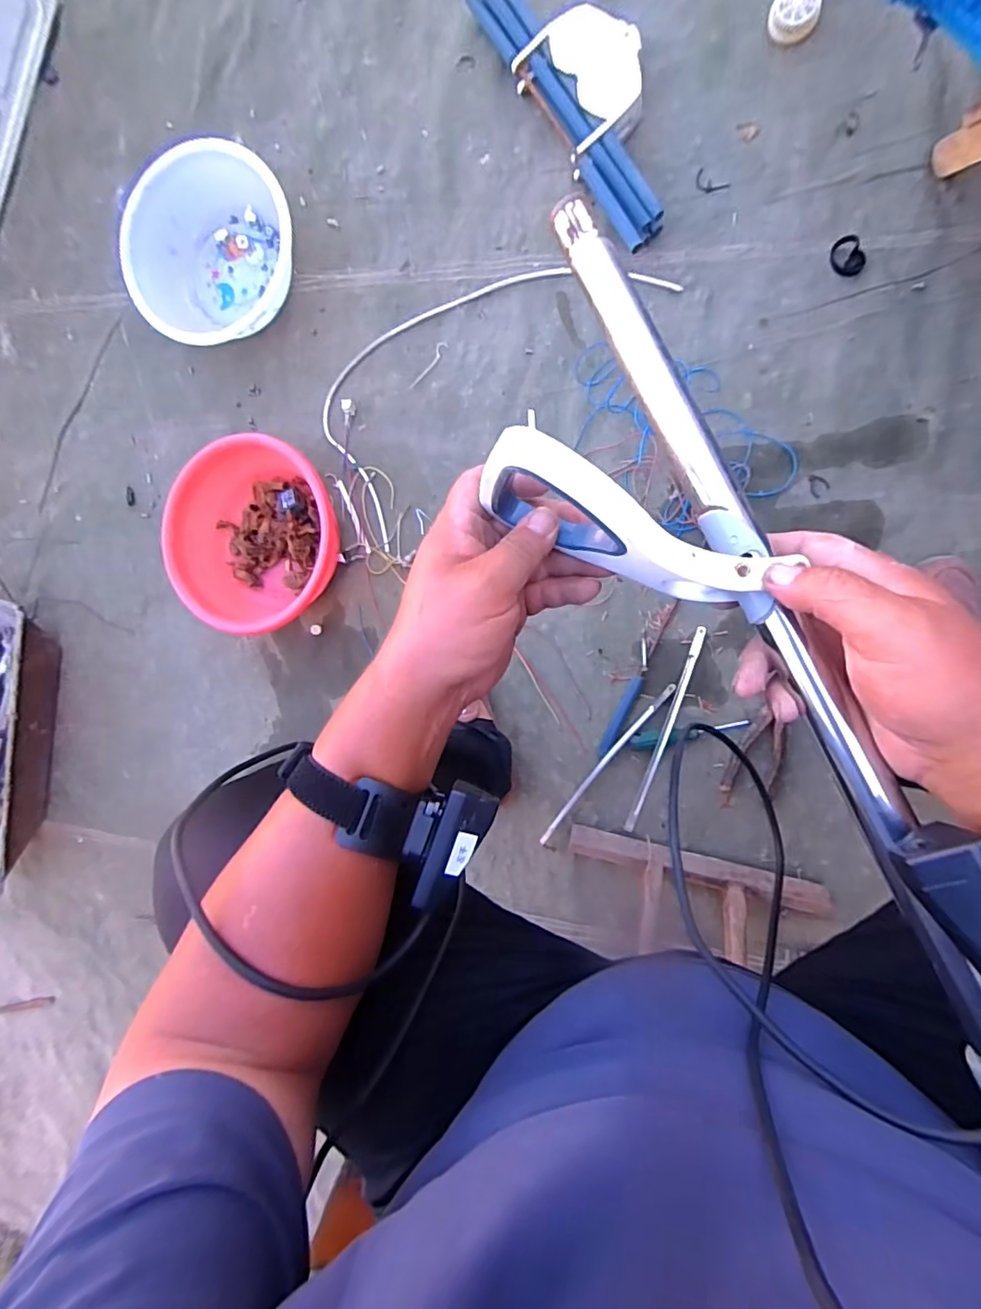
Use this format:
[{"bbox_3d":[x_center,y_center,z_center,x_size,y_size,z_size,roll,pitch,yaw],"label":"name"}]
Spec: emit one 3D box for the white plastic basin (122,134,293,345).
[{"bbox_3d":[-0.379,-0.565,0.765,0.230,0.083,0.244,1,95,14],"label":"white plastic basin"}]

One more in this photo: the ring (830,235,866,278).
[{"bbox_3d":[0.407,-0.453,0.631,0.031,0.011,0.044,-15,91,15],"label":"ring"}]

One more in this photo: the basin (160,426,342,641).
[{"bbox_3d":[-0.321,-0.163,0.775,0.252,0.090,0.244,1,95,14],"label":"basin"}]

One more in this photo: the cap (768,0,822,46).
[{"bbox_3d":[0.338,-0.714,0.616,0.051,0.029,0.044,24,100,11],"label":"cap"}]

